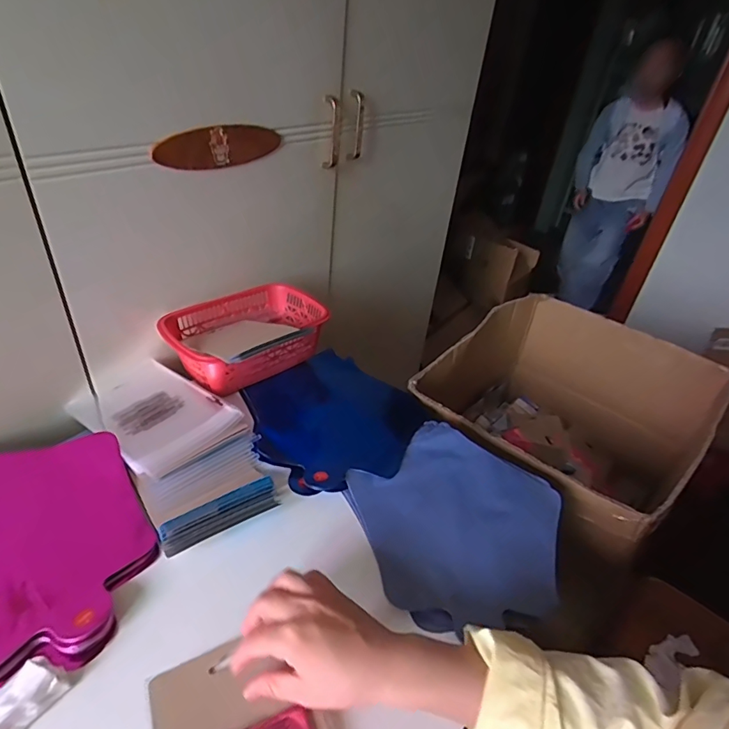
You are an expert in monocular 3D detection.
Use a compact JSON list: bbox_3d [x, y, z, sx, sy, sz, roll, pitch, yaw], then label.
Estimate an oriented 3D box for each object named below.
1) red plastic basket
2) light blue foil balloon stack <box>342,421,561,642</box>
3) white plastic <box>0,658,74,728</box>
[{"bbox_3d":[-0.165,-0.041,0.666,0.157,0.063,0.215,33,42,31],"label":"red plastic basket"},{"bbox_3d":[0.106,0.159,0.506,0.237,0.010,0.216,-24,46,-37],"label":"light blue foil balloon stack"},{"bbox_3d":[-0.243,0.240,0.329,0.037,0.014,0.058,19,37,15],"label":"white plastic"}]

